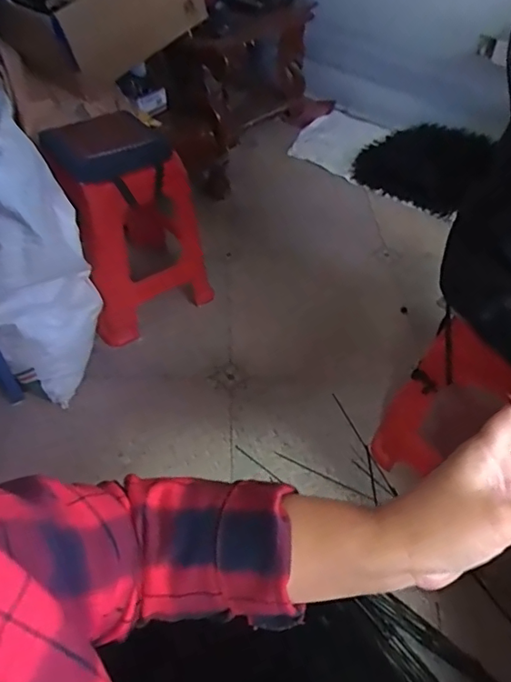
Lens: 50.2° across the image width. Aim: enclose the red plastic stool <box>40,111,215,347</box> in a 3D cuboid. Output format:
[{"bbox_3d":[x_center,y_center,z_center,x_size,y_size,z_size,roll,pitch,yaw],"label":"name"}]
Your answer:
[{"bbox_3d":[-0.377,-0.350,1.664,0.384,0.547,0.397,-22,51,-23],"label":"red plastic stool"}]

